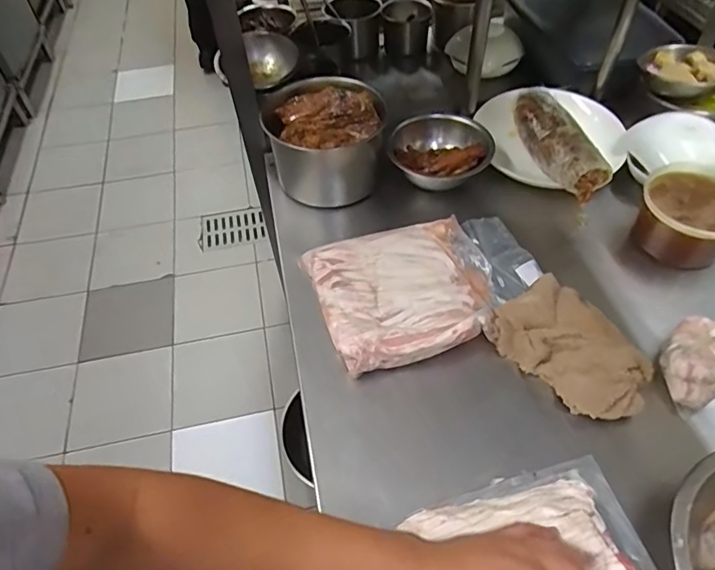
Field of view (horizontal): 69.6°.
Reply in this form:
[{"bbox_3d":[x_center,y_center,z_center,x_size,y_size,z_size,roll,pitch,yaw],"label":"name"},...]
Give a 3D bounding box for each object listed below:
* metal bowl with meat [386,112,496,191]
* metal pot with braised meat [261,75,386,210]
[{"bbox_3d":[0.137,-0.226,0.870,0.162,0.062,0.131,2,51,-1],"label":"metal bowl with meat"},{"bbox_3d":[-0.056,-0.245,0.884,0.184,0.136,0.181,-1,52,1],"label":"metal pot with braised meat"}]

